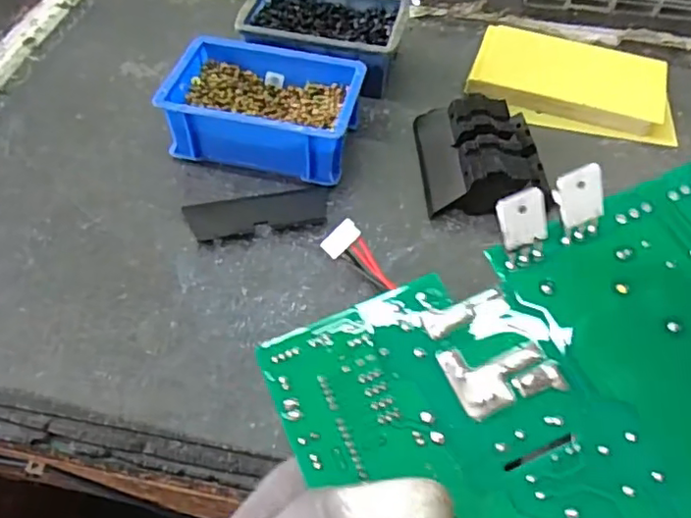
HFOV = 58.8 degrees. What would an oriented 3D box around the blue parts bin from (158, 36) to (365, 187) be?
[{"bbox_3d":[-0.064,-0.124,0.502,0.145,0.054,0.107,11,53,7],"label":"blue parts bin"}]

